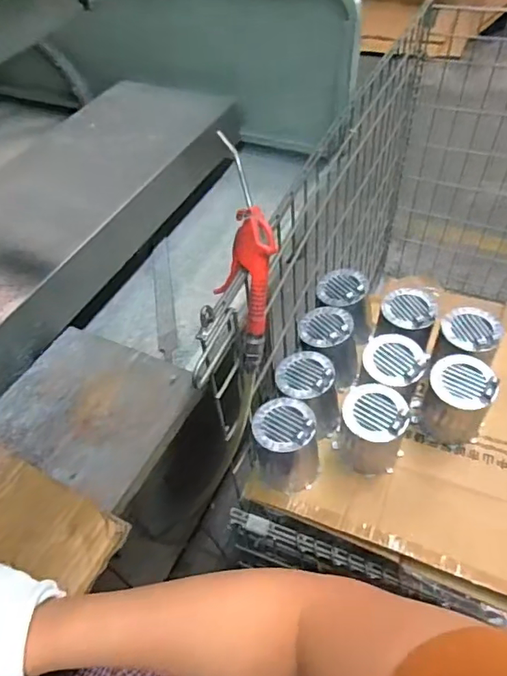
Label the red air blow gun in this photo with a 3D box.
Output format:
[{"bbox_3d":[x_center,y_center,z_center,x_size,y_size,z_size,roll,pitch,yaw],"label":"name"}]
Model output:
[{"bbox_3d":[-0.010,-0.075,0.517,0.069,0.248,0.053,-3,24,2],"label":"red air blow gun"}]

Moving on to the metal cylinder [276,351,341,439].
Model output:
[{"bbox_3d":[0.082,0.085,0.764,0.091,0.113,0.096,-6,51,-1],"label":"metal cylinder"}]

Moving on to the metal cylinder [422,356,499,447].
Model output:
[{"bbox_3d":[0.300,0.096,0.729,0.092,0.127,0.085,-2,51,2],"label":"metal cylinder"}]

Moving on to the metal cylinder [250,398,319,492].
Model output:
[{"bbox_3d":[0.049,0.152,0.712,0.095,0.109,0.100,-2,51,2],"label":"metal cylinder"}]

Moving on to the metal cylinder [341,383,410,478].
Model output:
[{"bbox_3d":[0.171,0.135,0.710,0.089,0.113,0.092,4,51,8],"label":"metal cylinder"}]

